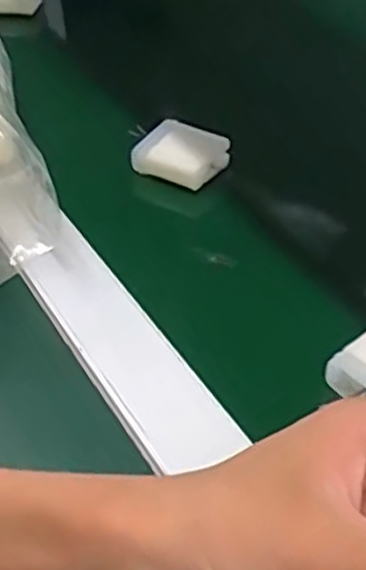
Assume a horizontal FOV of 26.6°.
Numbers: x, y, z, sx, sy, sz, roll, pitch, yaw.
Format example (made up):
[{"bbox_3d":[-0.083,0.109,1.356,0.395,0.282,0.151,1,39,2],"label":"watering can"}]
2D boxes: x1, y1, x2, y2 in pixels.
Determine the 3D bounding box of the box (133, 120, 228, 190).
[{"bbox_3d":[-0.001,-0.082,0.487,0.048,0.020,0.039,23,49,26],"label":"box"}]

